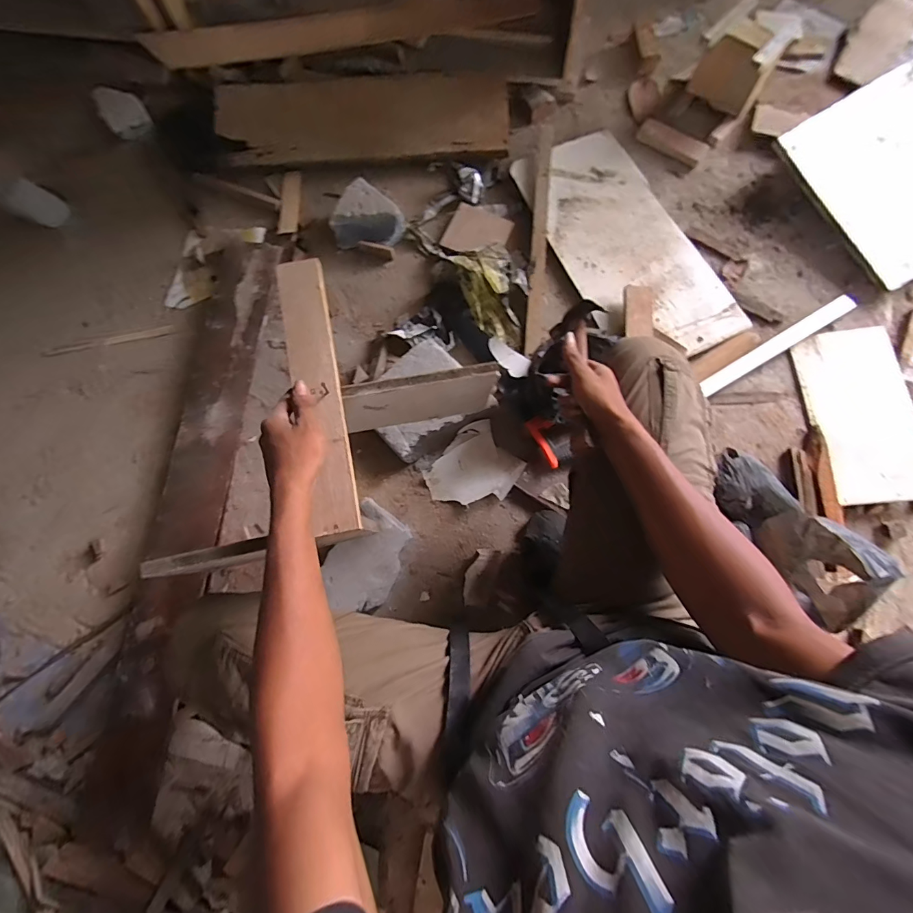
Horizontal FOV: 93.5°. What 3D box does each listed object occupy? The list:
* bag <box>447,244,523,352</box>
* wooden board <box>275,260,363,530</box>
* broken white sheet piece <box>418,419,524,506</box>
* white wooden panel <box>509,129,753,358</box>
[{"bbox_3d":[0.072,-0.329,0.855,0.127,0.062,0.221,-15,78,0],"label":"bag"},{"bbox_3d":[-0.161,-0.079,0.506,0.054,0.017,0.336,-14,78,-2],"label":"wooden board"},{"bbox_3d":[0.034,0.028,0.804,0.136,0.019,0.161,41,83,7],"label":"broken white sheet piece"},{"bbox_3d":[0.353,-0.443,0.892,0.263,0.022,0.529,-25,80,-4],"label":"white wooden panel"}]

